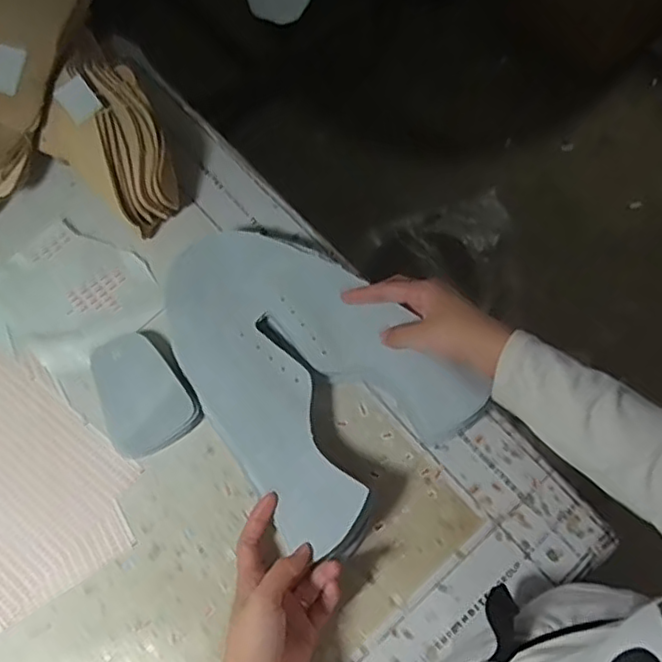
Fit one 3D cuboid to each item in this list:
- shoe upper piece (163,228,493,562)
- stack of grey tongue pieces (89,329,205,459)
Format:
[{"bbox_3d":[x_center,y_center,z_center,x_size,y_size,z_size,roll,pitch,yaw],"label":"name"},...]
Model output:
[{"bbox_3d":[-0.029,0.019,0.547,0.191,0.038,0.271,-41,71,-15],"label":"shoe upper piece"},{"bbox_3d":[-0.161,0.051,0.551,0.072,0.024,0.109,-29,69,-11],"label":"stack of grey tongue pieces"}]

